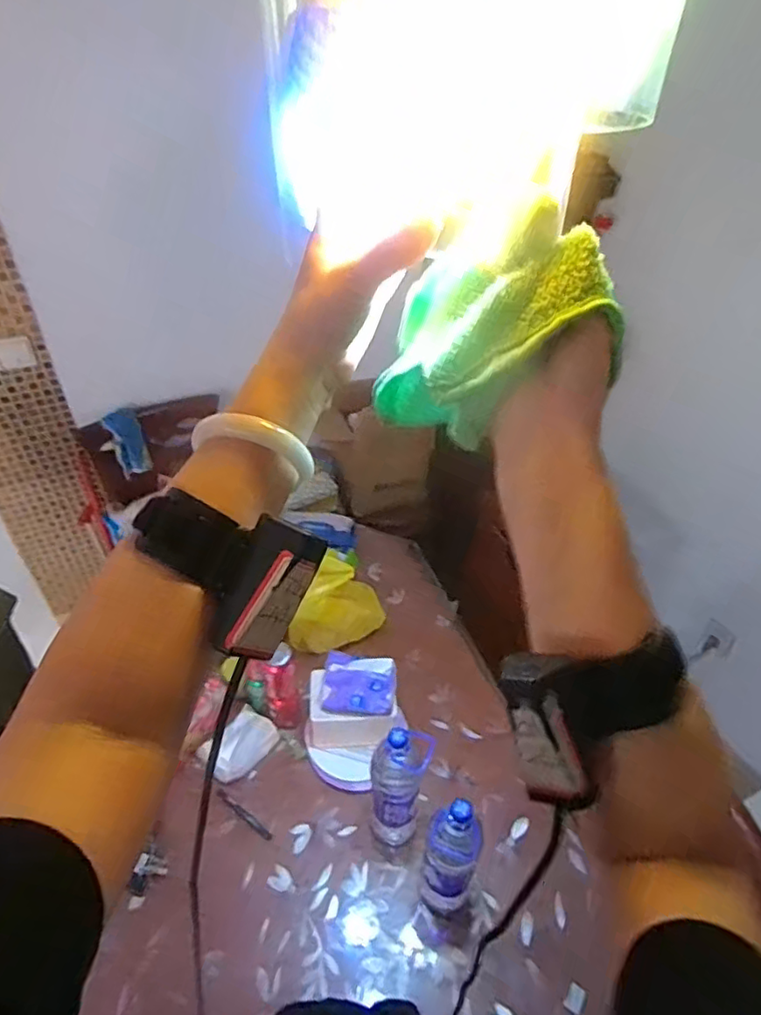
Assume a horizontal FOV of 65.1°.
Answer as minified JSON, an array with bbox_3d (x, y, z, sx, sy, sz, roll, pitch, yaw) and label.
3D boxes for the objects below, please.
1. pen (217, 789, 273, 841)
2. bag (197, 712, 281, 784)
[{"bbox_3d":[-0.261,0.588,1.144,0.139,0.012,0.015,26,47,26],"label":"pen"},{"bbox_3d":[-0.277,0.474,1.197,0.077,0.134,0.141,20,44,20],"label":"bag"}]

